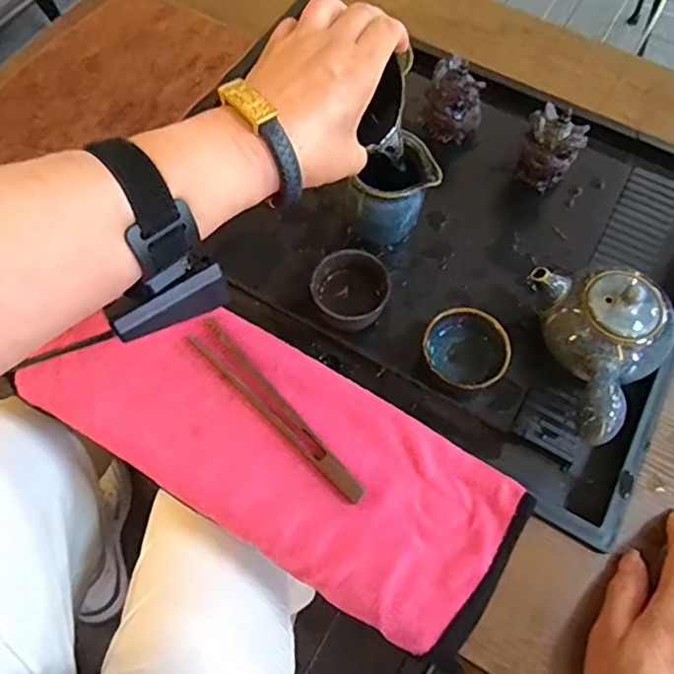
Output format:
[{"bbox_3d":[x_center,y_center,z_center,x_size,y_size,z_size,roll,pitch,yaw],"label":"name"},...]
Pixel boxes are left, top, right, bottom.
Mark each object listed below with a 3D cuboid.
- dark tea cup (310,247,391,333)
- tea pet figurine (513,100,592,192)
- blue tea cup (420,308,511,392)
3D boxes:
[{"bbox_3d":[0.012,-0.037,0.453,0.056,0.049,0.058,1,66,-1],"label":"dark tea cup"},{"bbox_3d":[0.186,-0.162,0.499,0.034,0.074,0.047,-38,72,-17],"label":"tea pet figurine"},{"bbox_3d":[0.096,0.011,0.427,0.061,0.050,0.060,1,66,-1],"label":"blue tea cup"}]

